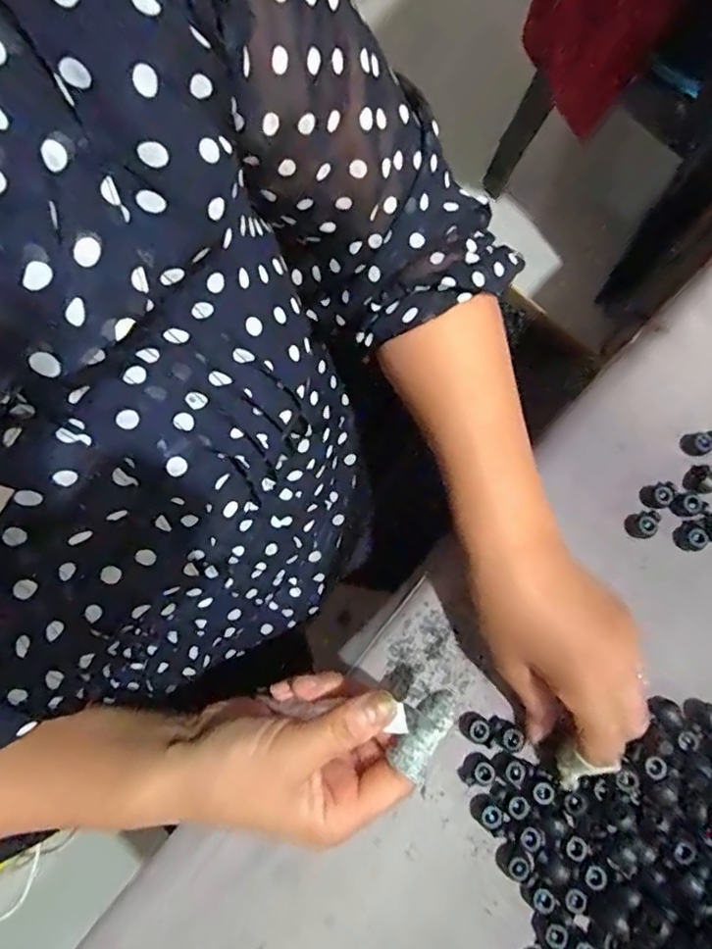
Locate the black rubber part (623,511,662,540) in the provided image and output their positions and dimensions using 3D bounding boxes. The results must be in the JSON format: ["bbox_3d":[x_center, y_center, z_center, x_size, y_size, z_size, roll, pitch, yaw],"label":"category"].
[{"bbox_3d":[0.184,0.033,0.368,0.018,0.012,0.016,-2,75,0],"label":"black rubber part"}]

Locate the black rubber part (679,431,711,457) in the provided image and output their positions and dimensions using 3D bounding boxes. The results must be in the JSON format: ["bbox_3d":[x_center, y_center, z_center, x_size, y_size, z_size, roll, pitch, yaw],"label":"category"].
[{"bbox_3d":[0.228,-0.020,0.380,0.021,0.007,0.016,-1,75,0],"label":"black rubber part"}]

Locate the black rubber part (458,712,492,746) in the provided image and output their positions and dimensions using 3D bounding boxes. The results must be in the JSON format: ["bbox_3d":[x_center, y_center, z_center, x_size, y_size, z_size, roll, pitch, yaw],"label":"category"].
[{"bbox_3d":[0.072,0.152,0.342,0.019,0.009,0.016,37,79,9],"label":"black rubber part"}]

